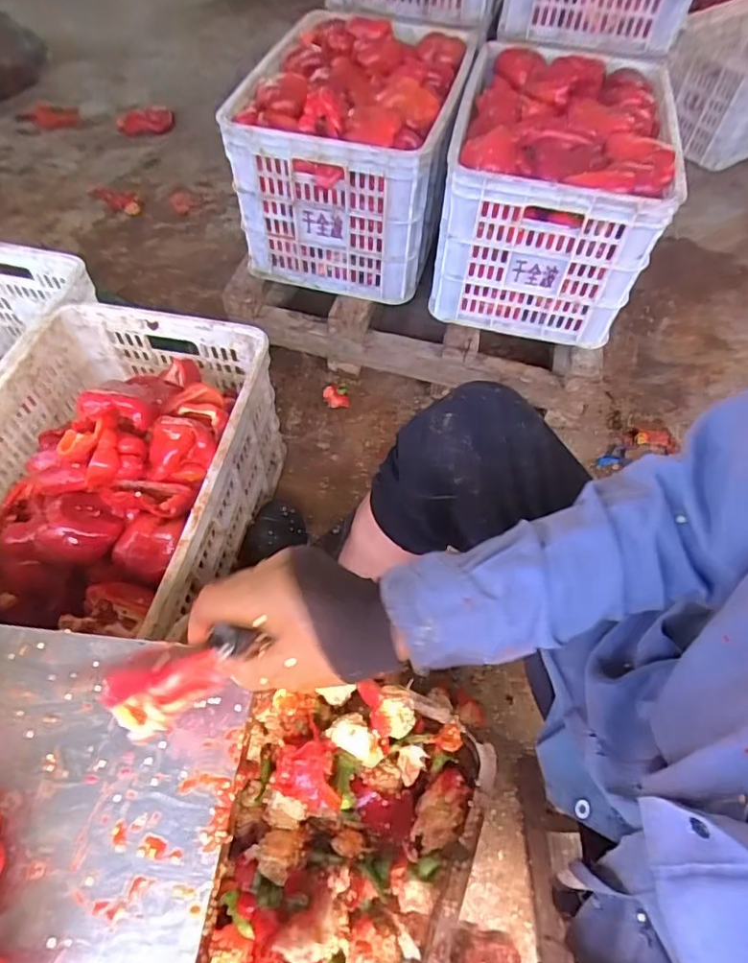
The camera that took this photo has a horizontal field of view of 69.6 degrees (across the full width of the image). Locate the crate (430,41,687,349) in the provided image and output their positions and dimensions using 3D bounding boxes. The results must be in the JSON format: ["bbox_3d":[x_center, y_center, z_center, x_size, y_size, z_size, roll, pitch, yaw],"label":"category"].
[{"bbox_3d":[0.337,-0.581,1.052,0.351,0.286,0.543,13,58,7],"label":"crate"}]

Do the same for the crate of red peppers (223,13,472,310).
[{"bbox_3d":[-0.026,-0.666,1.078,0.348,0.305,0.499,14,58,7],"label":"crate of red peppers"}]

